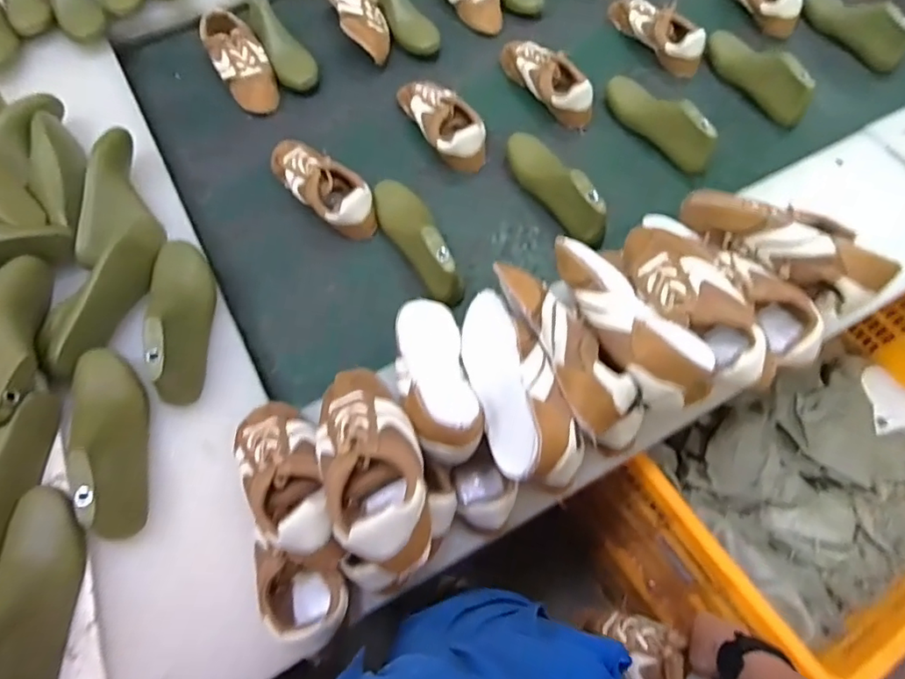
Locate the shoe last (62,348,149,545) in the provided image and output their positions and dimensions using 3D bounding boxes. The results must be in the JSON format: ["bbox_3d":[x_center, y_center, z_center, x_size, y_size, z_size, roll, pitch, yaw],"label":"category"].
[{"bbox_3d":[-0.377,0.108,0.596,0.083,0.069,0.230,-23,67,-10],"label":"shoe last"}]

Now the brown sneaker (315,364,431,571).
[{"bbox_3d":[-0.077,0.107,0.513,0.088,0.062,0.203,-18,48,-8],"label":"brown sneaker"}]

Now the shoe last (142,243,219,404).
[{"bbox_3d":[-0.337,-0.036,0.668,0.073,0.075,0.221,-15,65,-7],"label":"shoe last"}]

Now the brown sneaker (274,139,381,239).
[{"bbox_3d":[-0.200,-0.239,0.842,0.086,0.068,0.215,-37,70,-16],"label":"brown sneaker"}]

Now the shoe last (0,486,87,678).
[{"bbox_3d":[-0.411,0.256,0.531,0.070,0.077,0.229,-9,65,-4],"label":"shoe last"}]

